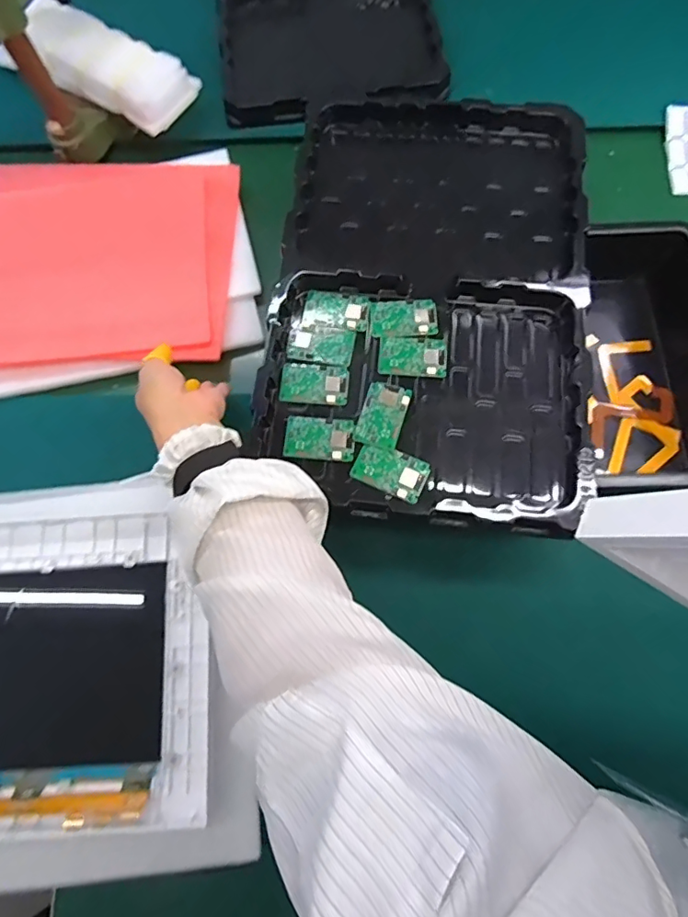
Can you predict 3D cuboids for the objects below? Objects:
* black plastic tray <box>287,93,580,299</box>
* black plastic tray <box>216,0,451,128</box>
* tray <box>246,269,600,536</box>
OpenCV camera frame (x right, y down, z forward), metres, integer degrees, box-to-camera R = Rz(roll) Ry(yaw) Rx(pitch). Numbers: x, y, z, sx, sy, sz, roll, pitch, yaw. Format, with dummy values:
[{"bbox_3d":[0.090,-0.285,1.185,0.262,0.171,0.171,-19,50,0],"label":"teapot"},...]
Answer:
[{"bbox_3d":[0.101,-0.285,0.553,0.291,0.035,0.237,7,75,3],"label":"black plastic tray"},{"bbox_3d":[-0.027,-0.707,0.759,0.319,0.051,0.453,-7,75,0],"label":"black plastic tray"},{"bbox_3d":[0.071,-0.061,0.484,0.301,0.031,0.241,4,75,3],"label":"tray"}]

